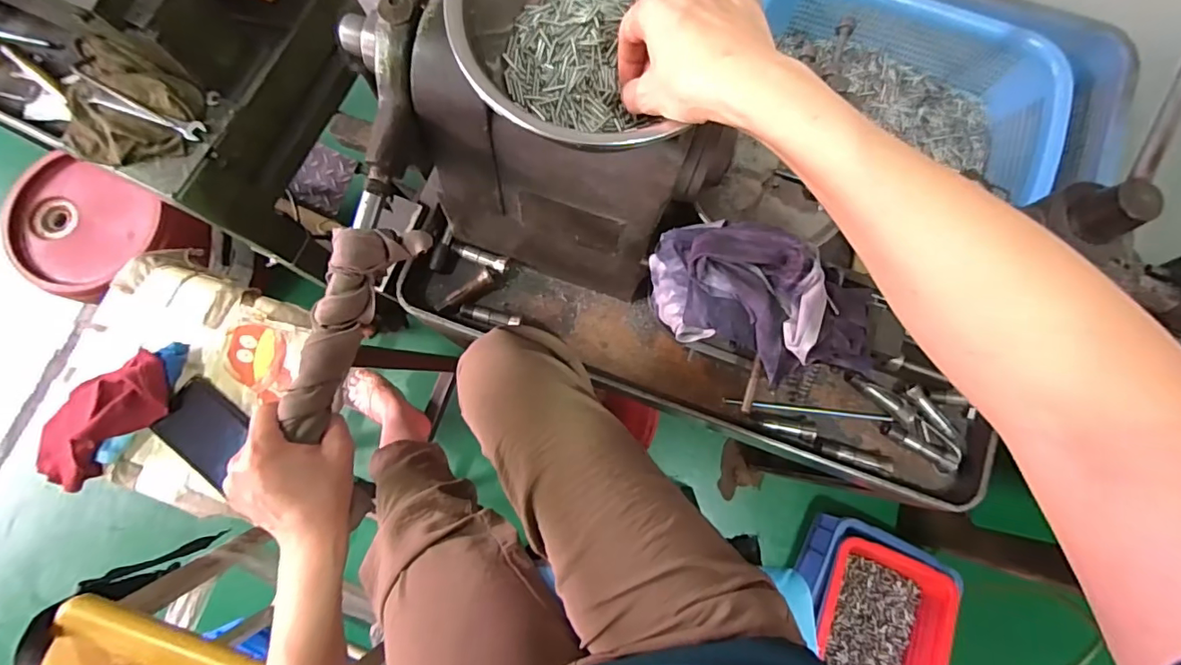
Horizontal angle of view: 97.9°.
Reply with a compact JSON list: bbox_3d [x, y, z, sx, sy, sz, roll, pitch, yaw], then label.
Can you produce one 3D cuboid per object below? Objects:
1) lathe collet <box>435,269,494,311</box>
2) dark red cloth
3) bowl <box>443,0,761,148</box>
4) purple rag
[{"bbox_3d":[-0.148,-0.047,0.601,0.074,0.014,0.018,-35,81,-6],"label":"lathe collet"},{"bbox_3d":[-0.550,0.096,0.582,0.176,0.050,0.083,-41,82,-7],"label":"dark red cloth"},{"bbox_3d":[-0.001,-0.193,0.322,0.152,0.069,0.174,22,81,4],"label":"bowl"},{"bbox_3d":[0.129,-0.022,0.391,0.172,0.069,0.087,27,81,5],"label":"purple rag"}]

